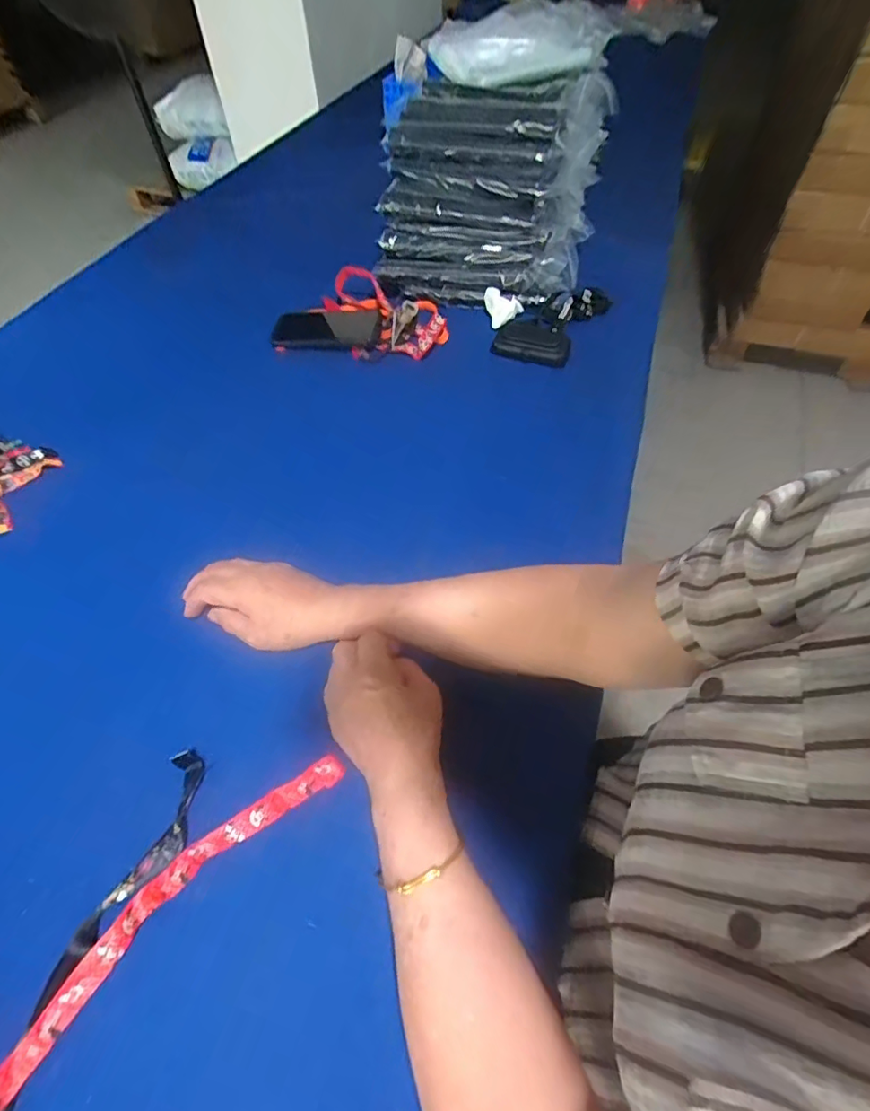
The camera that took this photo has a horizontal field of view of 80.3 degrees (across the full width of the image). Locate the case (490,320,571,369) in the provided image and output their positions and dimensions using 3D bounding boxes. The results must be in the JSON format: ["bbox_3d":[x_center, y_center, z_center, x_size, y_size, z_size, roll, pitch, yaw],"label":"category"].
[{"bbox_3d":[0.140,-0.314,0.754,0.111,0.043,0.032,17,56,13],"label":"case"}]

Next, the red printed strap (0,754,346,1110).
[{"bbox_3d":[-0.202,0.248,0.368,0.067,0.020,0.301,35,62,24],"label":"red printed strap"}]

